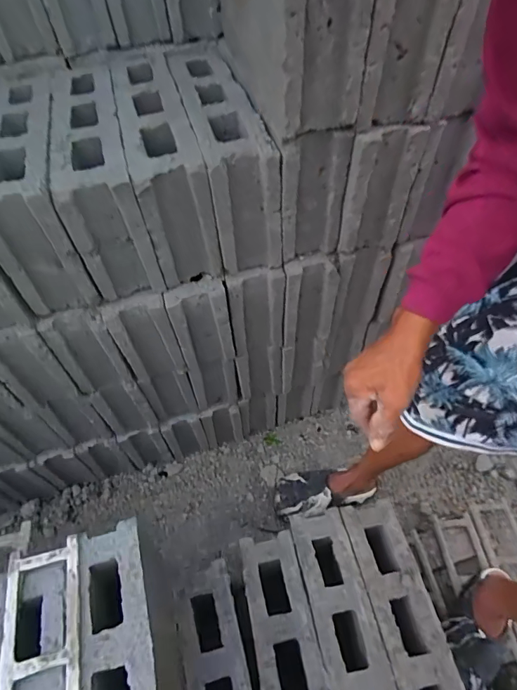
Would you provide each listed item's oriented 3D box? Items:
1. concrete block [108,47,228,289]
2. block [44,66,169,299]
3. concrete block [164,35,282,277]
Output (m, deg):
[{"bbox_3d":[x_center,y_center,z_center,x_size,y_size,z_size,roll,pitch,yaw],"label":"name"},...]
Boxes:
[{"bbox_3d":[-0.162,-0.293,0.671,0.099,0.213,0.385,-15,51,-11],"label":"concrete block"},{"bbox_3d":[-0.252,-0.266,0.656,0.102,0.209,0.375,-15,51,-12],"label":"block"},{"bbox_3d":[-0.073,-0.328,0.697,0.106,0.202,0.409,-14,51,-10],"label":"concrete block"}]

